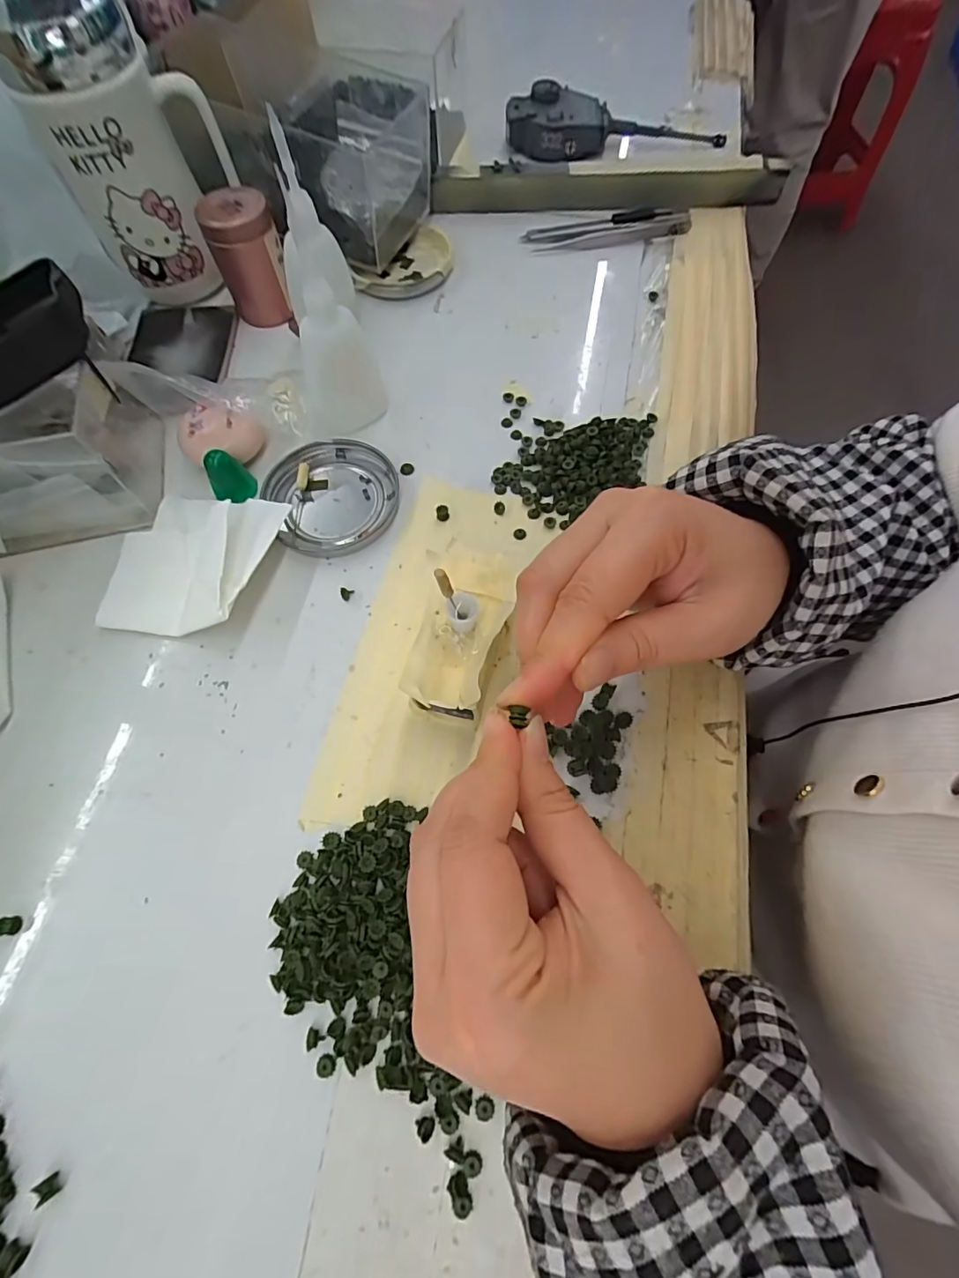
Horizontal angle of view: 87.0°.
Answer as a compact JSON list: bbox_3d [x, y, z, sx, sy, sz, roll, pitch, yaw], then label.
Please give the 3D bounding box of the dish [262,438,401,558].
[{"bbox_3d":[-0.086,-0.086,0.298,0.073,0.010,0.073,0,67,0],"label":"dish"}]

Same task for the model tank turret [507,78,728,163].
[{"bbox_3d":[0.118,-0.438,0.430,0.188,0.027,0.058,4,67,2],"label":"model tank turret"}]

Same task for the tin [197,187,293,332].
[{"bbox_3d":[-0.154,-0.257,0.343,0.045,0.066,0.042,-24,68,-8],"label":"tin"}]

